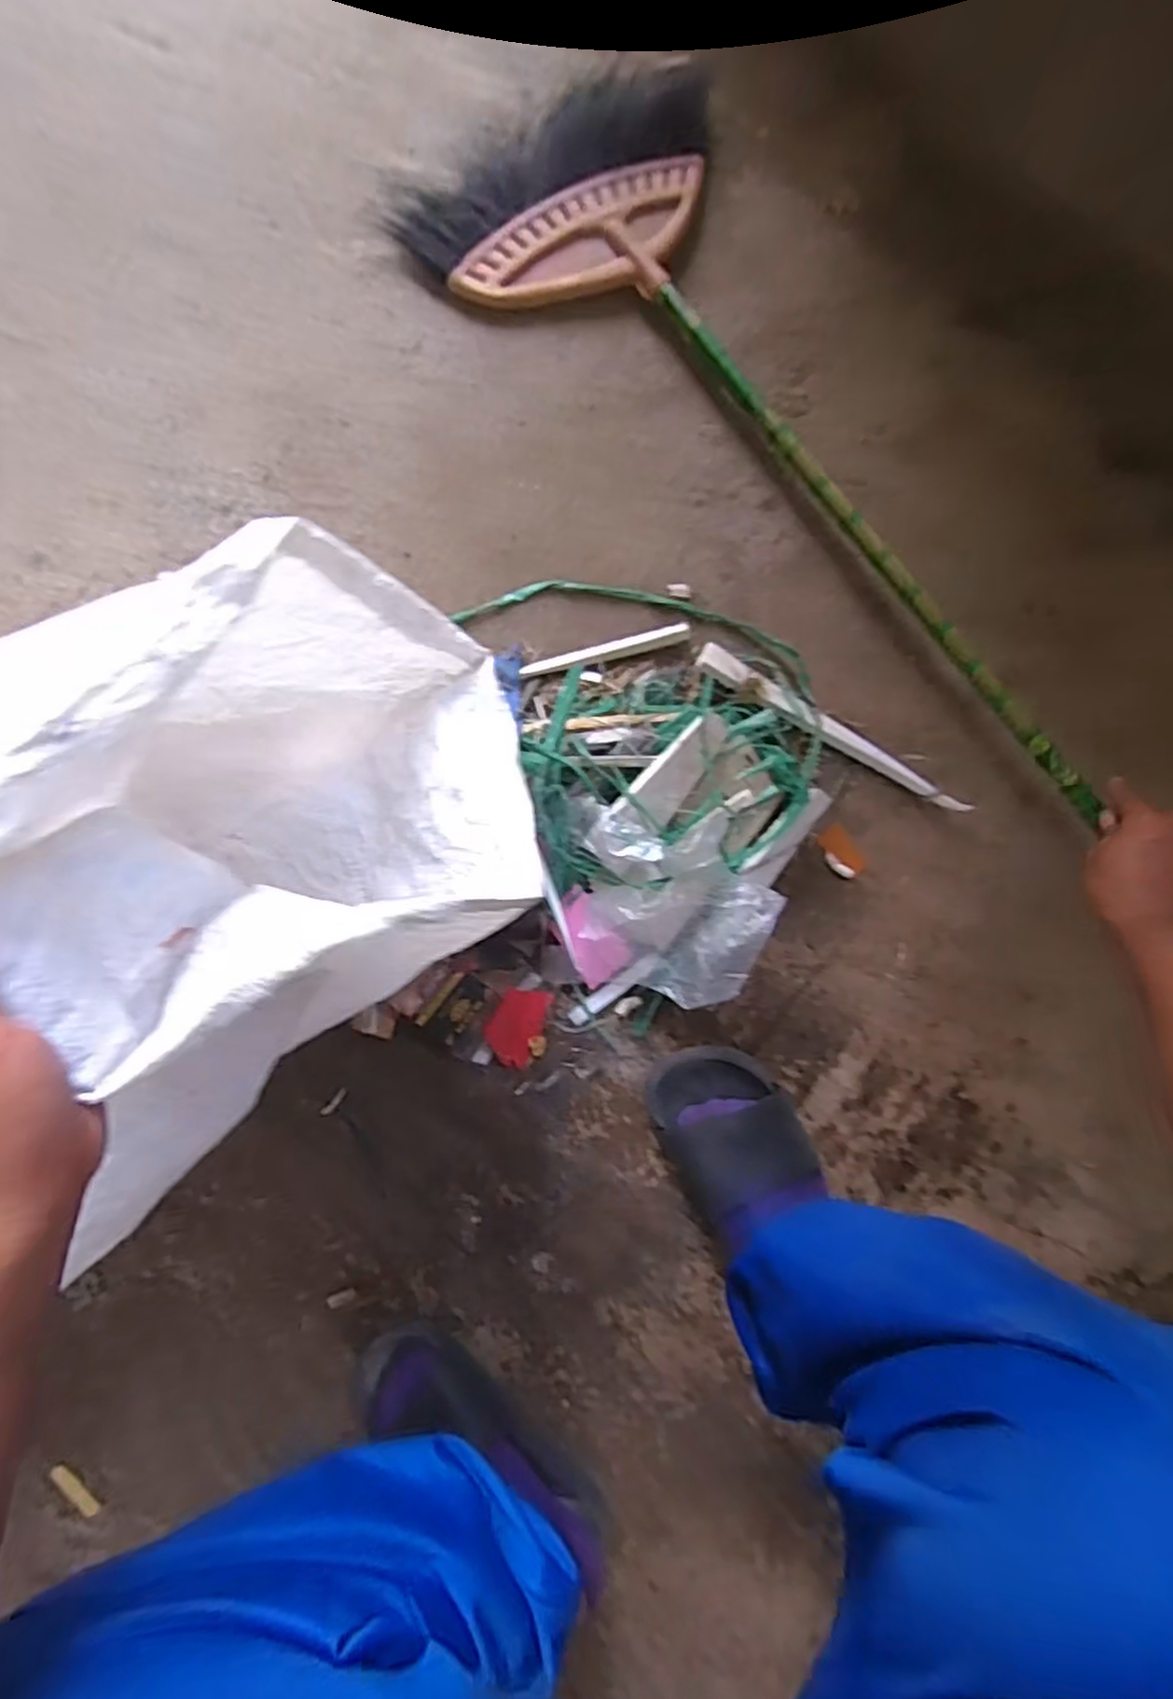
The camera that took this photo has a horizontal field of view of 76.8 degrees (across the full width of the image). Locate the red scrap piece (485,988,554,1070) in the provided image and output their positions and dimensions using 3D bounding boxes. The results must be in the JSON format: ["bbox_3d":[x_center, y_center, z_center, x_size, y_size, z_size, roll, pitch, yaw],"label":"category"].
[{"bbox_3d":[-0.063,0.161,0.670,0.048,0.008,0.072,18,93,-8],"label":"red scrap piece"}]

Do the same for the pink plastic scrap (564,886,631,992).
[{"bbox_3d":[0.003,0.080,0.657,0.049,0.030,0.081,-37,95,-1],"label":"pink plastic scrap"}]

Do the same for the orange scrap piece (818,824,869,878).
[{"bbox_3d":[0.239,0.003,0.696,0.031,0.013,0.049,-38,98,-2],"label":"orange scrap piece"}]

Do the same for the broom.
[{"bbox_3d":[0.164,-0.329,0.620,0.239,0.043,0.710,-42,93,-1],"label":"broom"}]

